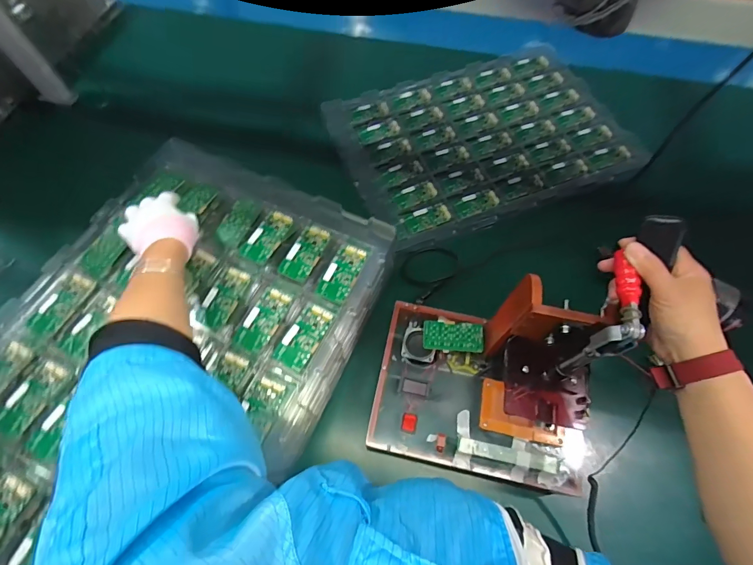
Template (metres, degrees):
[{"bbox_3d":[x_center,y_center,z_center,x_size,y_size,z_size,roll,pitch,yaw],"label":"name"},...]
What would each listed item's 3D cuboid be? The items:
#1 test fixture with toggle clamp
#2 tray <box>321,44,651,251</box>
[{"bbox_3d":[0.154,0.114,0.482,0.292,0.332,0.232,10,65,4],"label":"test fixture with toggle clamp"},{"bbox_3d":[0.240,-0.347,0.902,0.634,0.044,0.454,-19,66,-9],"label":"tray"}]

